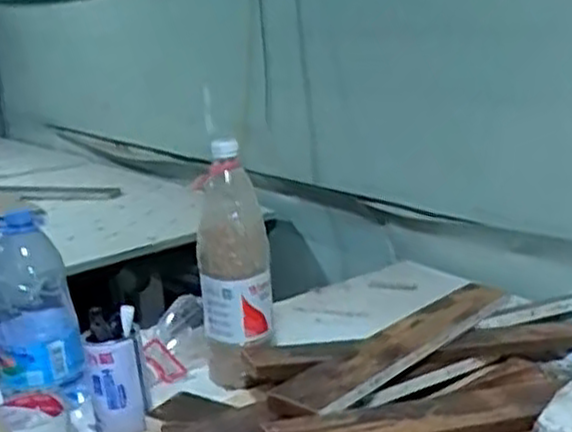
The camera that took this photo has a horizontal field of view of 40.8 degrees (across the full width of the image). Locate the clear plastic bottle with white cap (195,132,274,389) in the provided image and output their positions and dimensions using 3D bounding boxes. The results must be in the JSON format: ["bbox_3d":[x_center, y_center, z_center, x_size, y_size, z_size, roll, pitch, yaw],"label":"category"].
[{"bbox_3d":[-0.066,0.061,0.962,0.089,0.283,0.071,-4,15,-5],"label":"clear plastic bottle with white cap"}]

